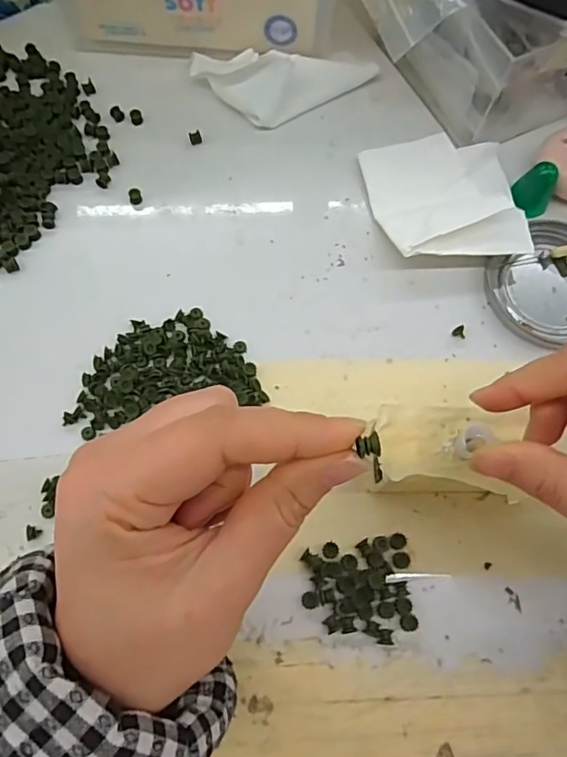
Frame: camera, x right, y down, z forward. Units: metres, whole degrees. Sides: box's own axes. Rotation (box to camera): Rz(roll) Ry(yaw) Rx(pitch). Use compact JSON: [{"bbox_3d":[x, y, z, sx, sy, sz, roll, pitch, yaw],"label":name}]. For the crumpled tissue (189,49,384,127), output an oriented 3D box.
[{"bbox_3d":[-0.001,-0.187,0.343,0.114,0.024,0.054,7,71,0],"label":"crumpled tissue"}]

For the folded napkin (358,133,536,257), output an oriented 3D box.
[{"bbox_3d":[0.096,-0.109,0.318,0.084,0.025,0.089,-11,72,-6],"label":"folded napkin"}]

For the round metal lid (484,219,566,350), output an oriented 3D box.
[{"bbox_3d":[0.153,-0.056,0.309,0.075,0.010,0.068,-25,74,-11],"label":"round metal lid"}]

